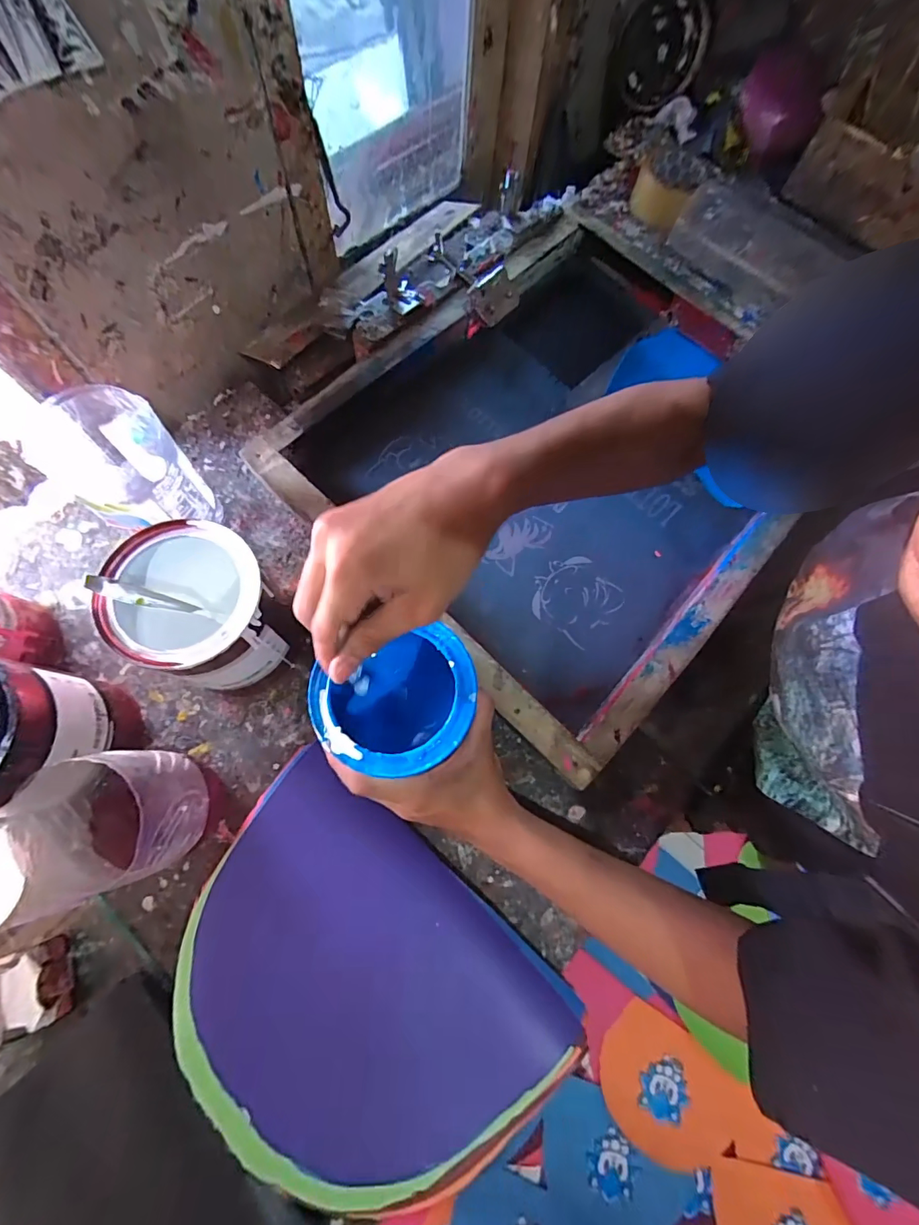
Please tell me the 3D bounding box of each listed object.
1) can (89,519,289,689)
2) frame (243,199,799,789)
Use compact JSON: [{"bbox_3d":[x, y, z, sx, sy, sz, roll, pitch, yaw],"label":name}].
[{"bbox_3d":[-0.202,0.004,0.389,0.114,0.139,0.105,1,72,-2],"label":"can"},{"bbox_3d":[0.126,-0.192,0.524,0.470,0.050,0.557,42,75,11],"label":"frame"}]

